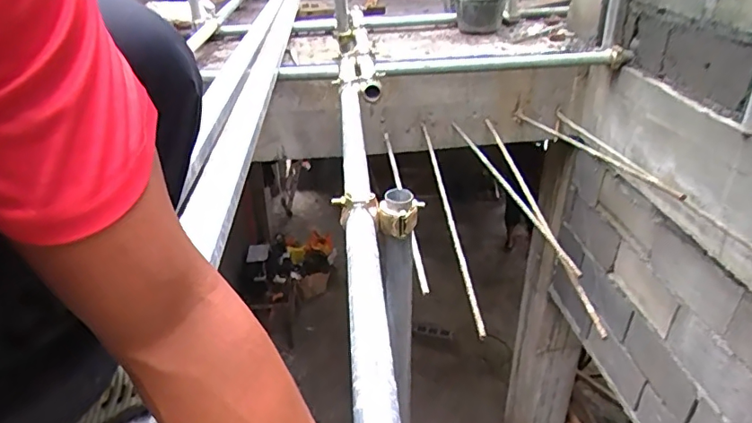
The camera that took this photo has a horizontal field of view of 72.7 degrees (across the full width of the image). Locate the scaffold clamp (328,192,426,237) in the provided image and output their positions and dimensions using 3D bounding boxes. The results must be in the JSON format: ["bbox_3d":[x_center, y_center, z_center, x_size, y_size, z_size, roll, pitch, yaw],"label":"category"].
[{"bbox_3d":[0.007,0.004,0.848,0.155,0.063,0.070,-4,31,-3],"label":"scaffold clamp"}]

